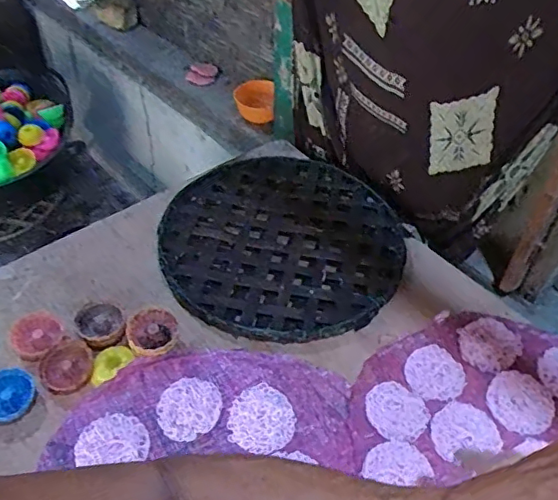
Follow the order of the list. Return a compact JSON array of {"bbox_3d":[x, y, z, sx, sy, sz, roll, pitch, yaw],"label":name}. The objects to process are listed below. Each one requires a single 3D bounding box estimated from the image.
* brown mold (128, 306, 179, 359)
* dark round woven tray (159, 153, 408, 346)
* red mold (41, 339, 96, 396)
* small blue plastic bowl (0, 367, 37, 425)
[{"bbox_3d":[-0.154,0.102,0.683,0.057,0.023,0.067,-7,46,-8],"label":"brown mold"},{"bbox_3d":[0.011,-0.021,0.845,0.343,0.048,0.370,1,45,-1],"label":"dark round woven tray"},{"bbox_3d":[-0.247,0.137,0.658,0.058,0.013,0.063,1,45,-1],"label":"red mold"},{"bbox_3d":[-0.305,0.163,0.626,0.061,0.010,0.059,2,63,-4],"label":"small blue plastic bowl"}]

